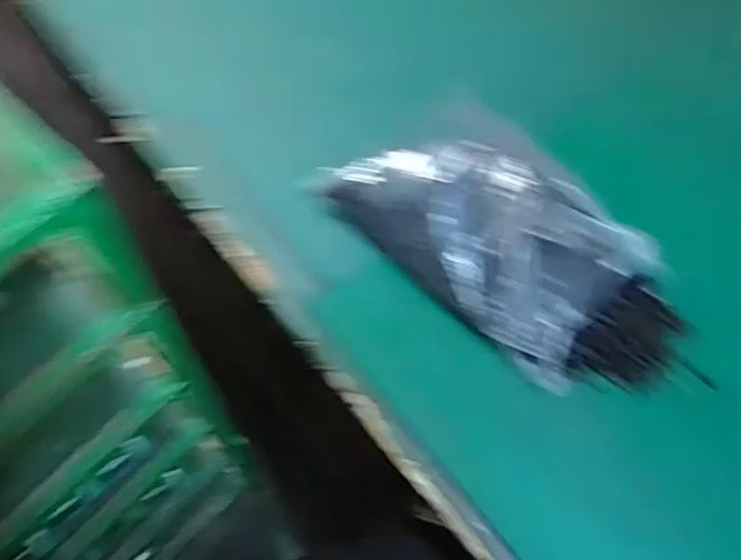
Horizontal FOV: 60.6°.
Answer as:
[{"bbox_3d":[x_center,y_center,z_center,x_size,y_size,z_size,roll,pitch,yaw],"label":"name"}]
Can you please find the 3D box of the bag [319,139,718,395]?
[{"bbox_3d":[0.129,-0.028,0.595,0.376,0.107,0.179,34,64,14],"label":"bag"}]

